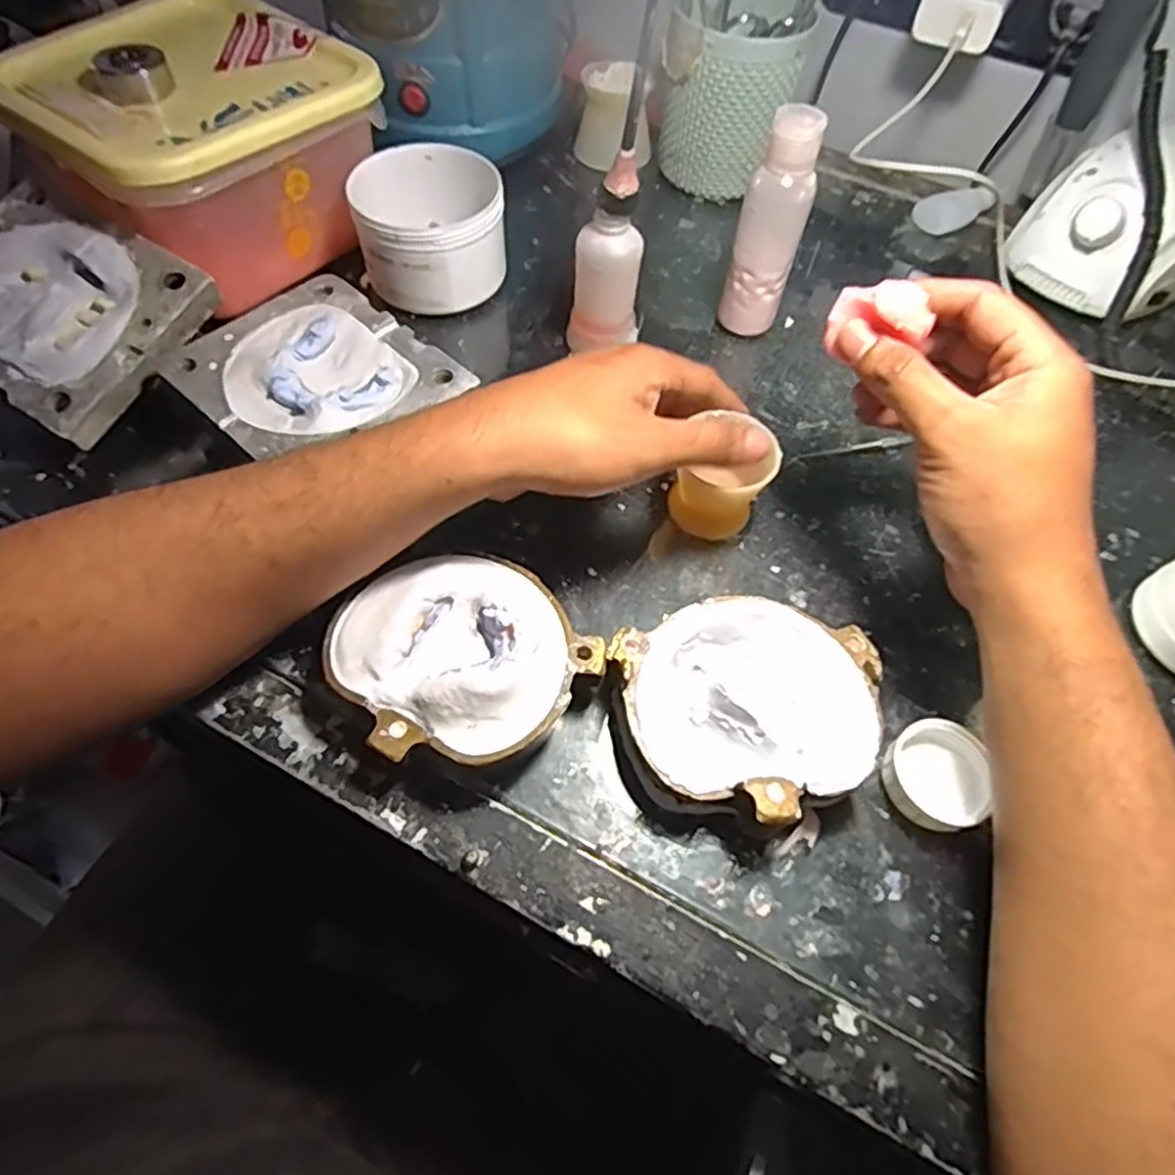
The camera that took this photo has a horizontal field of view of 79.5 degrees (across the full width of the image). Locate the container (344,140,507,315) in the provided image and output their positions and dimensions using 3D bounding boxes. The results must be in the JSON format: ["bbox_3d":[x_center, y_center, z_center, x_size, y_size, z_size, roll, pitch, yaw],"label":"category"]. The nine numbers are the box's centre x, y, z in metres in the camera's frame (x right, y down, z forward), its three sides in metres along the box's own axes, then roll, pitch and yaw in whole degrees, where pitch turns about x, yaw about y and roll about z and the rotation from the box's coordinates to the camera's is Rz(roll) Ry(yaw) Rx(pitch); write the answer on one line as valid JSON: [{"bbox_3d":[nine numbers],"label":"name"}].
[{"bbox_3d":[-0.098,-0.229,0.449,0.088,0.059,0.094,1,59,-2],"label":"container"}]

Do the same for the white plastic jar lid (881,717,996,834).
[{"bbox_3d":[0.153,0.083,0.308,0.047,0.017,0.044,1,59,-2],"label":"white plastic jar lid"}]

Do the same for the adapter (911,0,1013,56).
[{"bbox_3d":[0.260,-0.399,0.481,0.052,0.033,0.081,27,61,12],"label":"adapter"}]

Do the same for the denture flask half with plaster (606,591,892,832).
[{"bbox_3d":[0.071,0.053,0.310,0.113,0.035,0.095,-18,62,-13],"label":"denture flask half with plaster"}]

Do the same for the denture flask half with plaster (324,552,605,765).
[{"bbox_3d":[-0.055,0.032,0.311,0.095,0.041,0.096,1,59,-2],"label":"denture flask half with plaster"}]

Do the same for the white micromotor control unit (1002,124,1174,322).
[{"bbox_3d":[0.367,-0.248,0.480,0.124,0.078,0.108,-36,67,-22],"label":"white micromotor control unit"}]

